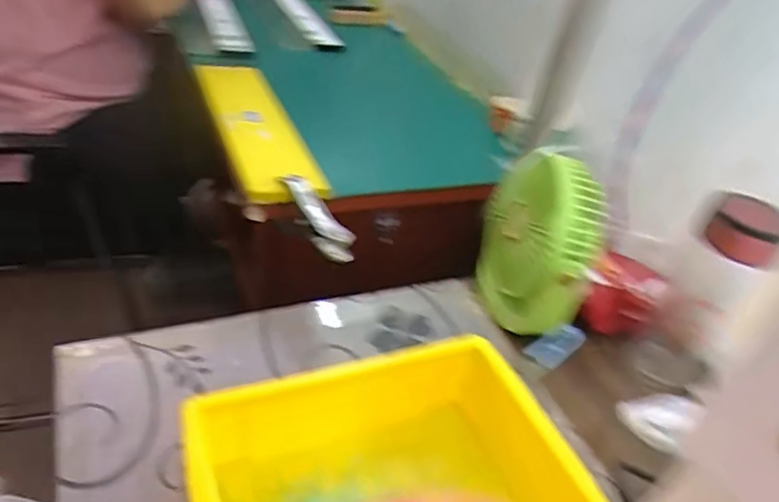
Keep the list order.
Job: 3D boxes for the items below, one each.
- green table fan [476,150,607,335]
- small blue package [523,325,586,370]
[{"bbox_3d":[0.155,-0.007,0.585,0.081,0.175,0.139,7,38,-6],"label":"green table fan"},{"bbox_3d":[0.175,0.101,0.594,0.072,0.017,0.033,-18,47,-32],"label":"small blue package"}]

